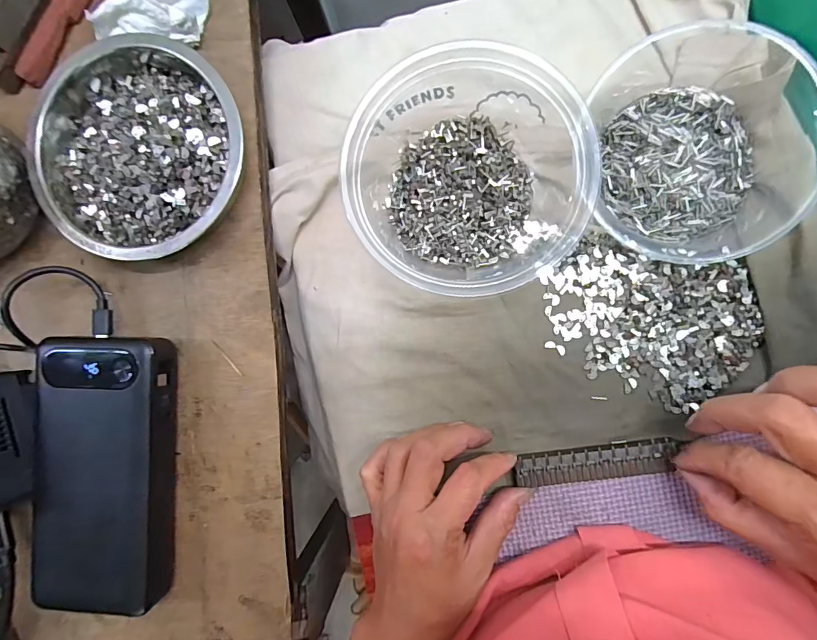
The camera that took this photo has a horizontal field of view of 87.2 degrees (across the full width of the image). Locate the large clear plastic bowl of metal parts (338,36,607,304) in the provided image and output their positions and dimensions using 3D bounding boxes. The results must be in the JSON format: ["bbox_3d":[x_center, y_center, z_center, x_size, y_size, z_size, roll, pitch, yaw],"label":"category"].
[{"bbox_3d":[0.032,-0.094,0.252,0.128,0.053,0.145,-1,93,6],"label":"large clear plastic bowl of metal parts"}]

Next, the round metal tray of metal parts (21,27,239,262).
[{"bbox_3d":[-0.158,-0.107,0.247,0.119,0.032,0.141,-23,88,4],"label":"round metal tray of metal parts"}]

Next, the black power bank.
[{"bbox_3d":[-0.179,0.088,0.253,0.072,0.026,0.153,1,90,5],"label":"black power bank"}]

